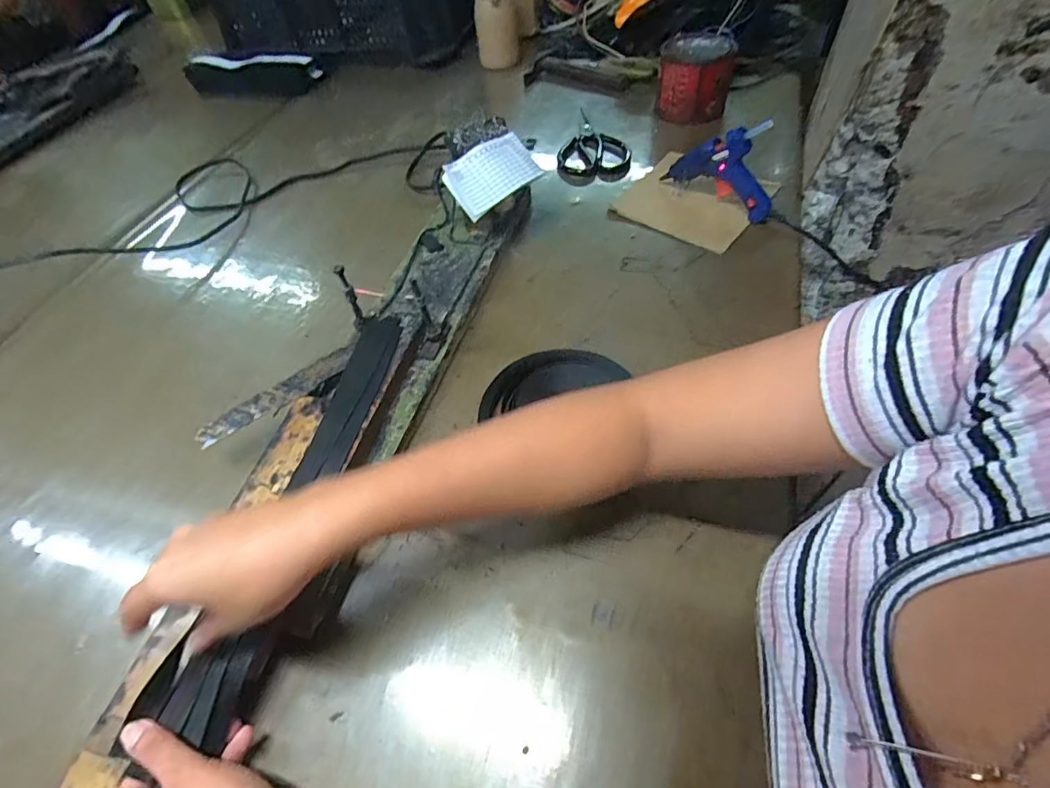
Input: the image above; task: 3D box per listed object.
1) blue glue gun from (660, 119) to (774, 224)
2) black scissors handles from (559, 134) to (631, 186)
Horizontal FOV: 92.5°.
[{"bbox_3d":[0.230,-0.263,0.587,0.126,0.104,0.034,20,58,19],"label":"blue glue gun"},{"bbox_3d":[0.100,-0.335,0.715,0.100,0.018,0.127,11,56,14],"label":"black scissors handles"}]

